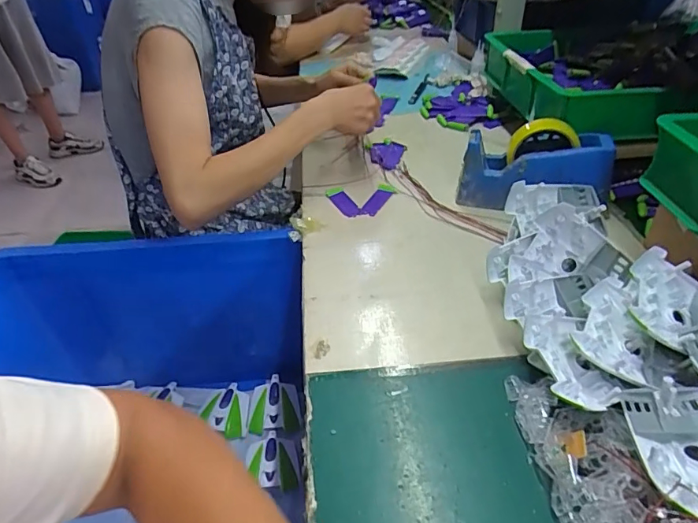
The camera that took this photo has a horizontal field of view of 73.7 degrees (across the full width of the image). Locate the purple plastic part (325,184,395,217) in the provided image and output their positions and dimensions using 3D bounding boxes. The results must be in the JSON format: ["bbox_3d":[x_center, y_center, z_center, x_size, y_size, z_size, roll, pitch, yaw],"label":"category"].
[{"bbox_3d":[0.021,-0.093,0.702,0.102,0.011,0.072,-7,39,-3],"label":"purple plastic part"}]

